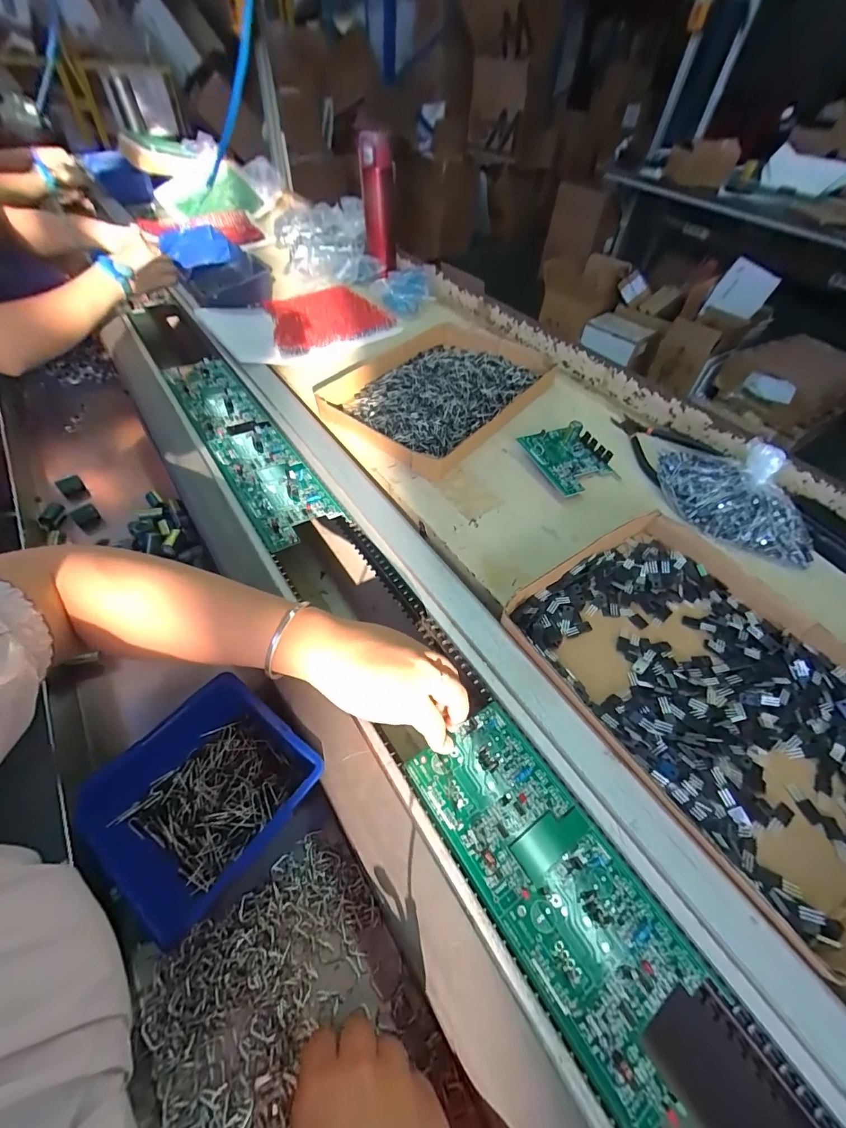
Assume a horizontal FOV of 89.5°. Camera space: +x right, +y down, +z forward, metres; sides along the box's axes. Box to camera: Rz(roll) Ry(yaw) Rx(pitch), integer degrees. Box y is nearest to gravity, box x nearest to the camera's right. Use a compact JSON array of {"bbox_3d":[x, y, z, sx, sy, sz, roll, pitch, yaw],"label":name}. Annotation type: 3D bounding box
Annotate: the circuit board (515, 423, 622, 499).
[{"bbox_3d":[0.188,-0.137,0.550,0.093,0.035,0.107,-21,56,-17],"label":"circuit board"}]

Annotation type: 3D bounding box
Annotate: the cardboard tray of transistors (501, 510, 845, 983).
[{"bbox_3d":[0.251,0.097,0.365,0.228,0.036,0.311,-25,56,-24],"label":"cardboard tray of transistors"}]

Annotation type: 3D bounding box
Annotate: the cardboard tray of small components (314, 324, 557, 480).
[{"bbox_3d":[0.027,-0.268,0.645,0.250,0.033,0.325,36,55,24],"label":"cardboard tray of small components"}]

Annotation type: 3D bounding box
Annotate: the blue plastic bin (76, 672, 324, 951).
[{"bbox_3d":[-0.157,0.171,0.310,0.115,0.061,0.134,34,54,23],"label":"blue plastic bin"}]

